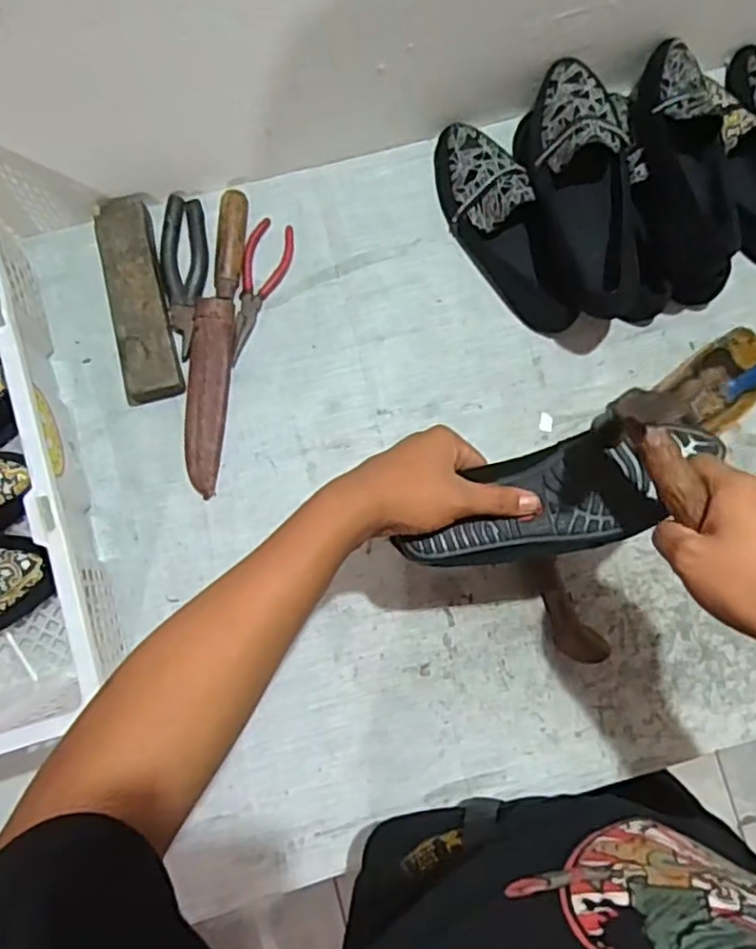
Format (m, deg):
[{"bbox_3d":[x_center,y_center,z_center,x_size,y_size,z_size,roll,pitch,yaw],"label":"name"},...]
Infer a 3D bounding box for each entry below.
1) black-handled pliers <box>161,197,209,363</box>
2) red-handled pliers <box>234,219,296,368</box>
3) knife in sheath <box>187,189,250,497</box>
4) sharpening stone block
[{"bbox_3d":[-0.196,-0.202,0.686,0.043,0.011,0.164,-3,82,-2],"label":"black-handled pliers"},{"bbox_3d":[-0.126,-0.188,0.692,0.048,0.009,0.152,18,82,1],"label":"red-handled pliers"},{"bbox_3d":[-0.165,-0.135,0.674,0.040,0.026,0.301,5,82,-1],"label":"knife in sheath"},{"bbox_3d":[-0.238,-0.175,0.664,0.055,0.036,0.204,-12,83,-3],"label":"sharpening stone block"}]

